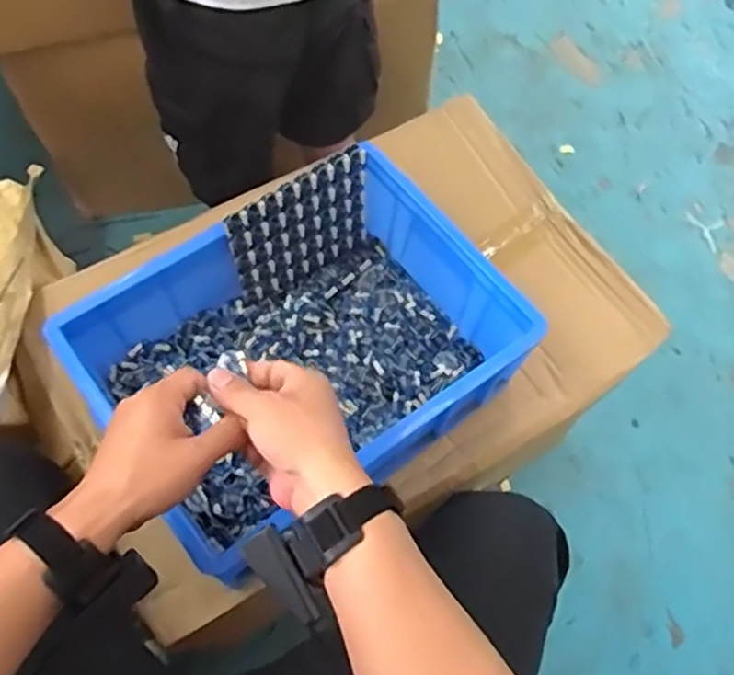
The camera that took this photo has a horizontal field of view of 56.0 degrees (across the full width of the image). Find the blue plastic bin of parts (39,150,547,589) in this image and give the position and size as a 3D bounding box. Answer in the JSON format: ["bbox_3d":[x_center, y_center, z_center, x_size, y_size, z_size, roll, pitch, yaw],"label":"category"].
[{"bbox_3d":[-0.067,0.015,0.736,0.406,0.166,0.297,-33,72,-16],"label":"blue plastic bin of parts"}]

